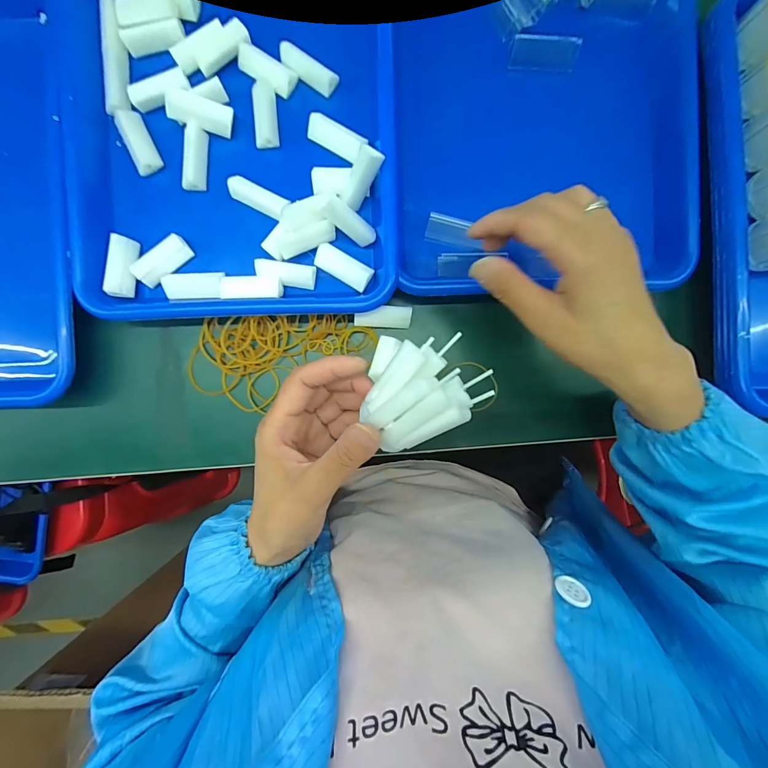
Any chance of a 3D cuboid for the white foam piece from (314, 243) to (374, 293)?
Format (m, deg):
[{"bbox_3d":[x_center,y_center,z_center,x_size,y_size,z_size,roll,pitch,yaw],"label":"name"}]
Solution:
[{"bbox_3d":[-0.032,-0.093,0.297,0.046,0.013,0.020,27,89,-1],"label":"white foam piece"}]

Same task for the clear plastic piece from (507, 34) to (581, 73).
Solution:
[{"bbox_3d":[0.132,-0.273,0.305,0.053,0.005,0.024,6,110,2],"label":"clear plastic piece"}]

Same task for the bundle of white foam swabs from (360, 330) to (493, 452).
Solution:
[{"bbox_3d":[0.020,0.000,0.208,0.068,0.031,0.060,-28,89,0],"label":"bundle of white foam swabs"}]

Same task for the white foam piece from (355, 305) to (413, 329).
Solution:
[{"bbox_3d":[-0.001,-0.054,0.301,0.045,0.017,0.016,3,89,-1],"label":"white foam piece"}]

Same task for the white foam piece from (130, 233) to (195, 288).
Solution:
[{"bbox_3d":[-0.175,-0.098,0.295,0.046,0.019,0.017,-41,90,-1],"label":"white foam piece"}]

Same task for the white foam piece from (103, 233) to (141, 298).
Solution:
[{"bbox_3d":[-0.207,-0.093,0.292,0.018,0.016,0.048,6,89,0],"label":"white foam piece"}]

